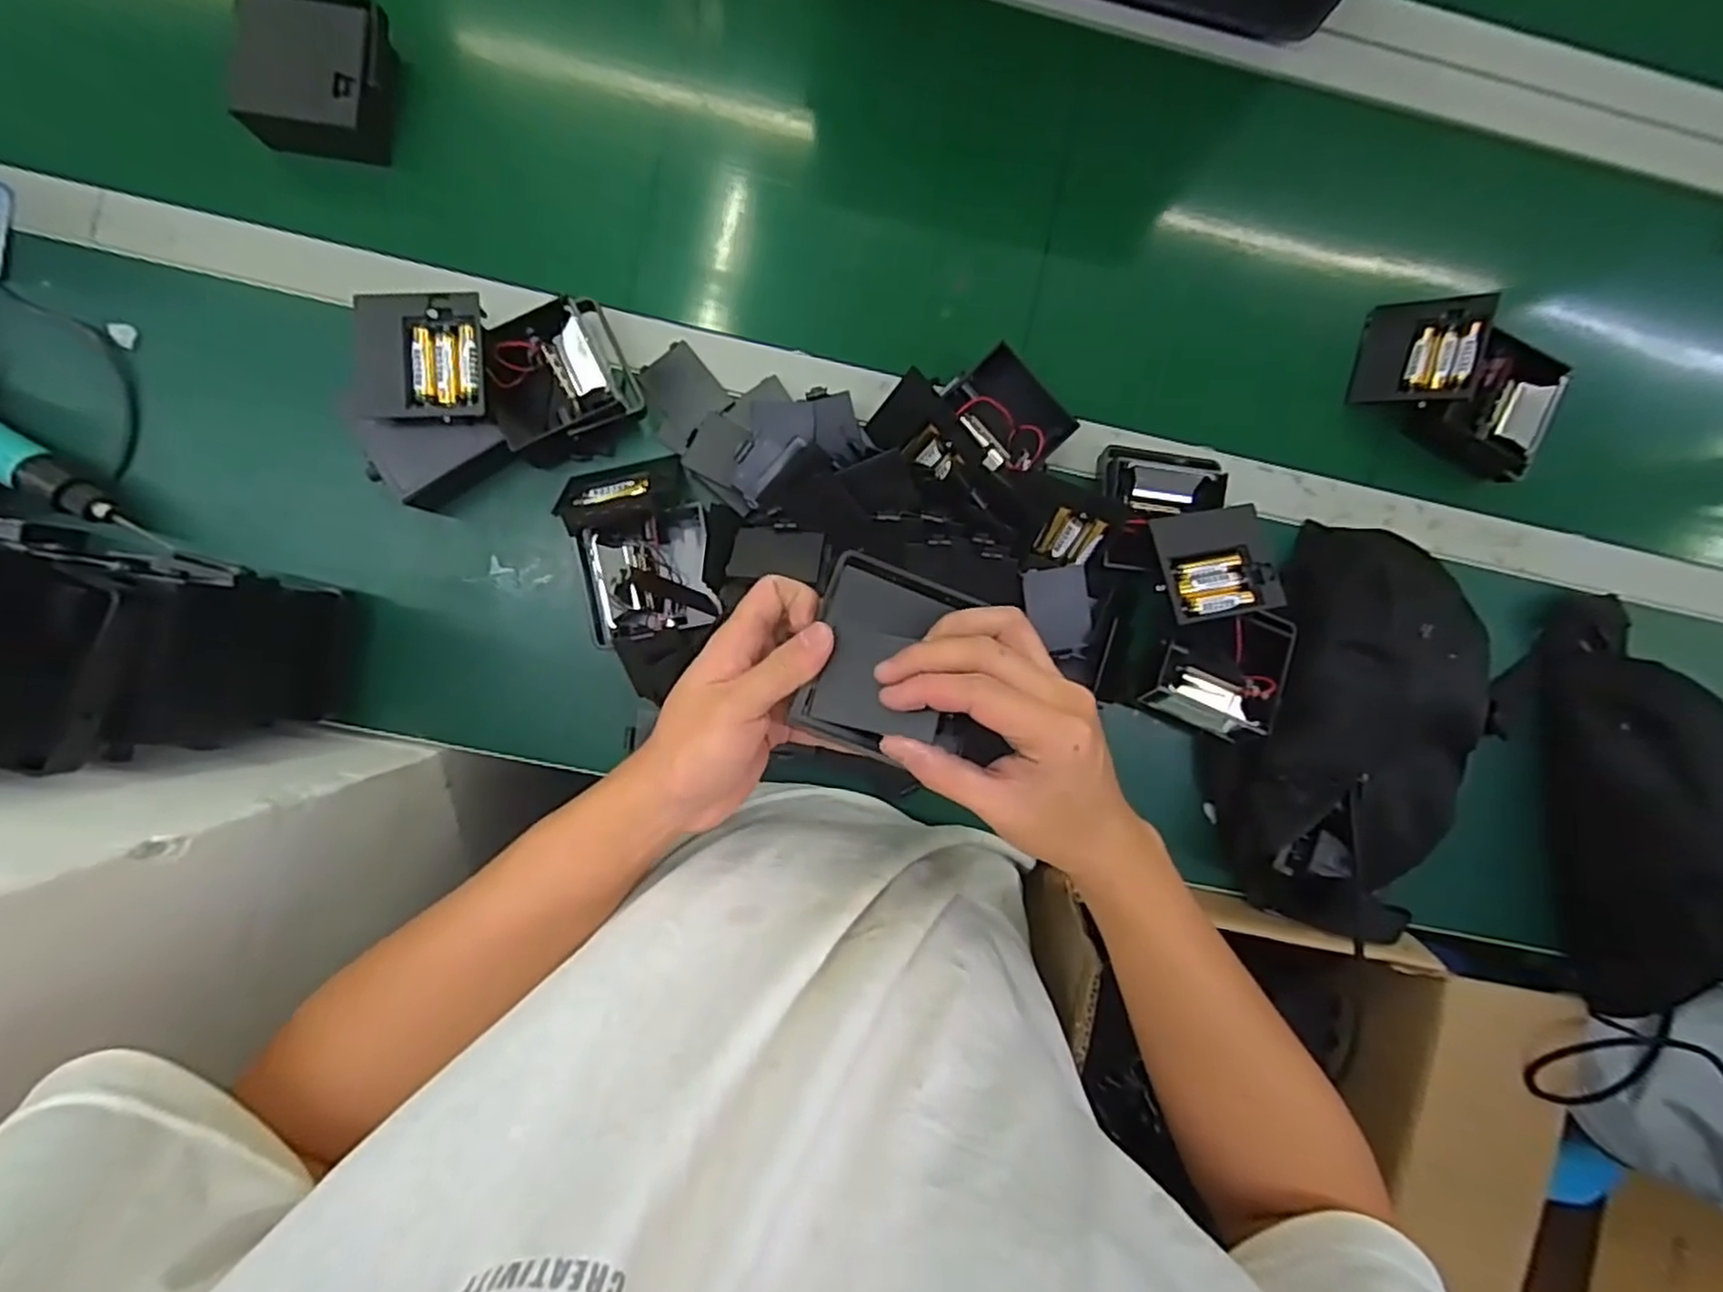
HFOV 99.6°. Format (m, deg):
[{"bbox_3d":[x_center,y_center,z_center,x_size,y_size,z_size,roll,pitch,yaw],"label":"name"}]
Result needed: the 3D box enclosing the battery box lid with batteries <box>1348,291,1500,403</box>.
[{"bbox_3d":[0.435,-0.230,0.564,0.014,0.082,0.083,6,96,-48],"label":"battery box lid with batteries"}]

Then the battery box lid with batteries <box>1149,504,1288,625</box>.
[{"bbox_3d":[0.257,-0.060,0.522,0.086,0.010,0.081,-9,74,-5],"label":"battery box lid with batteries"}]

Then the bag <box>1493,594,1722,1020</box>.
[{"bbox_3d":[0.598,0.122,0.547,0.141,0.077,0.311,-20,92,-4],"label":"bag"}]

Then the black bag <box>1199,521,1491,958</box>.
[{"bbox_3d":[0.371,0.065,0.535,0.177,0.079,0.293,19,89,-5],"label":"black bag"}]

